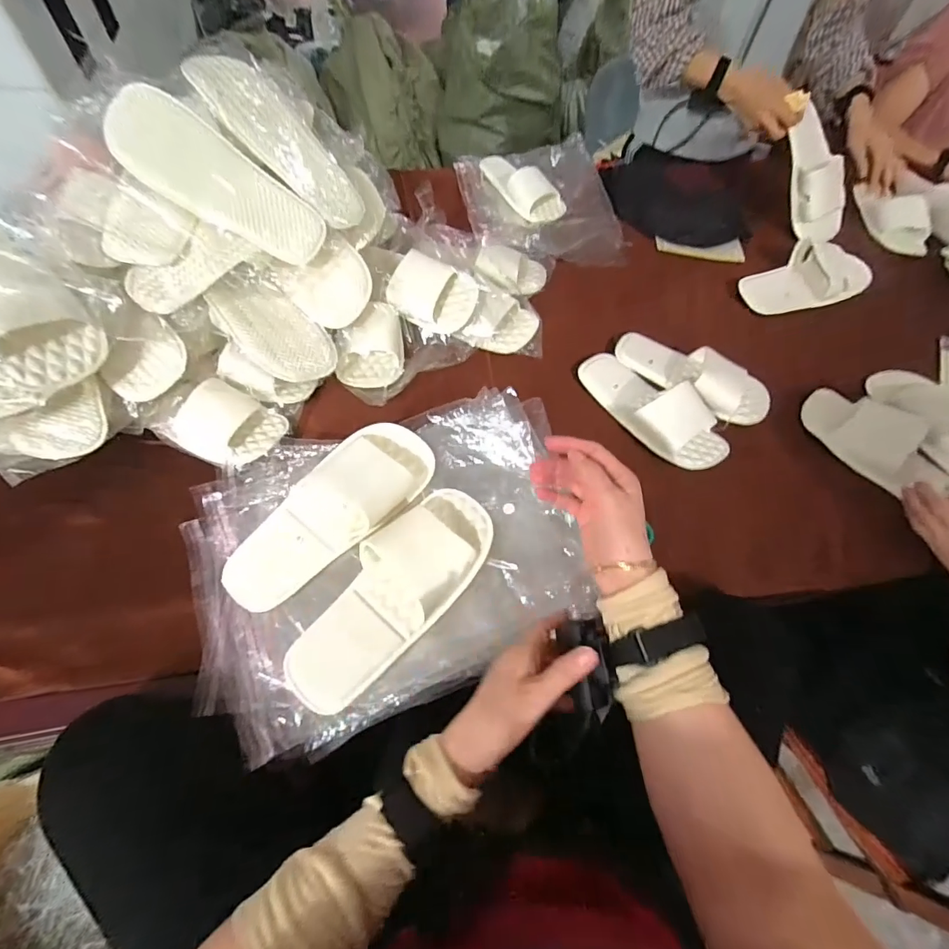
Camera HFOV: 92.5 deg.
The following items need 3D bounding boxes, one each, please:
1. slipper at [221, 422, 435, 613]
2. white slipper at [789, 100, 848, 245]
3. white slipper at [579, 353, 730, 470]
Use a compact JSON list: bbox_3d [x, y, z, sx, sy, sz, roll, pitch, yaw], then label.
[{"bbox_3d":[-0.161,0.040,0.529,0.110,0.046,0.270,35,65,14],"label":"slipper"},{"bbox_3d":[0.676,-0.584,0.889,0.106,0.056,0.248,-7,93,-8],"label":"white slipper"},{"bbox_3d":[0.261,-0.108,0.655,0.098,0.048,0.234,-34,69,-20],"label":"white slipper"}]

